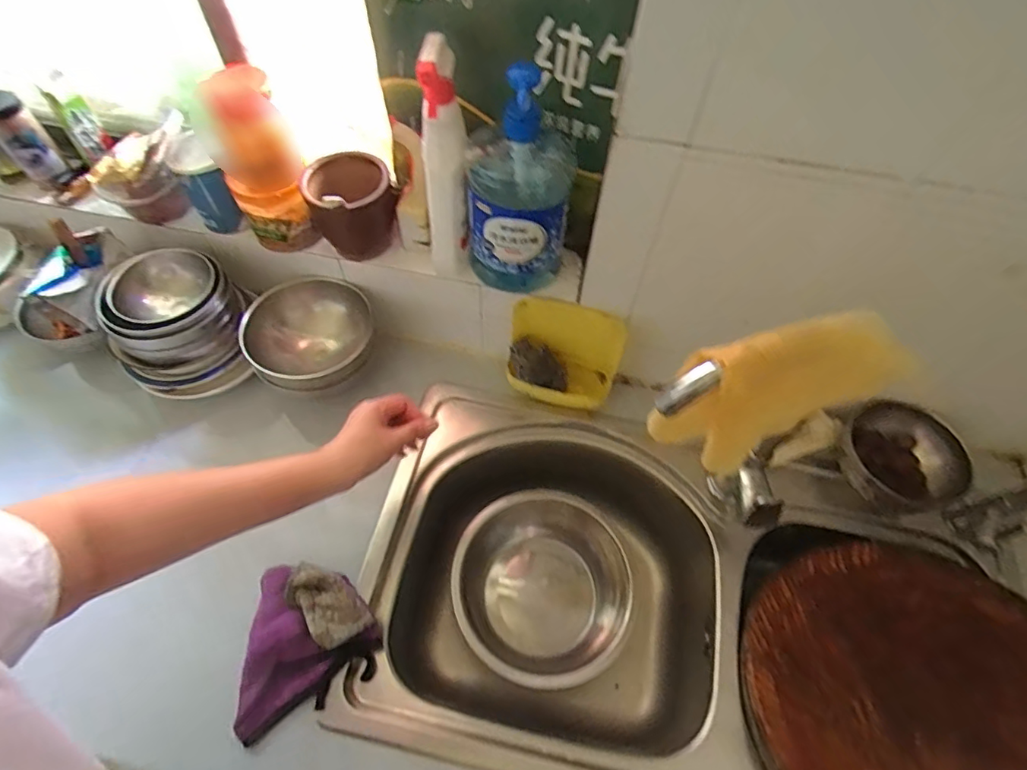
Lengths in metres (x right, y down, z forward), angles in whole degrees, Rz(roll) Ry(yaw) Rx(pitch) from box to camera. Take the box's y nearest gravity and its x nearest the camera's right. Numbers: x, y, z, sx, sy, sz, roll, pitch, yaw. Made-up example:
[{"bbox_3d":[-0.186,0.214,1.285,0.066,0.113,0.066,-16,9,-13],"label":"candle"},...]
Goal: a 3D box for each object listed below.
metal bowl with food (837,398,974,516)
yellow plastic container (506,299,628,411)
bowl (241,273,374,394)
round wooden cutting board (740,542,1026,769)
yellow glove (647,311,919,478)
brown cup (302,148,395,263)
[{"bbox_3d":[0.489,0.094,0.677,0.122,0.075,0.142,-19,61,-13],"label":"metal bowl with food"},{"bbox_3d":[0.068,-0.036,0.728,0.153,0.132,0.076,11,59,4],"label":"yellow plastic container"},{"bbox_3d":[-0.276,-0.066,0.724,0.168,0.056,0.158,-10,59,-8],"label":"bowl"},{"bbox_3d":[0.434,0.342,0.558,0.345,0.034,0.338,-6,42,5],"label":"round wooden cutting board"},{"bbox_3d":[0.216,0.007,0.448,0.179,0.164,0.072,-15,60,-11],"label":"yellow glove"},{"bbox_3d":[-0.201,-0.220,0.674,0.104,0.122,0.096,1,58,-2],"label":"brown cup"}]

